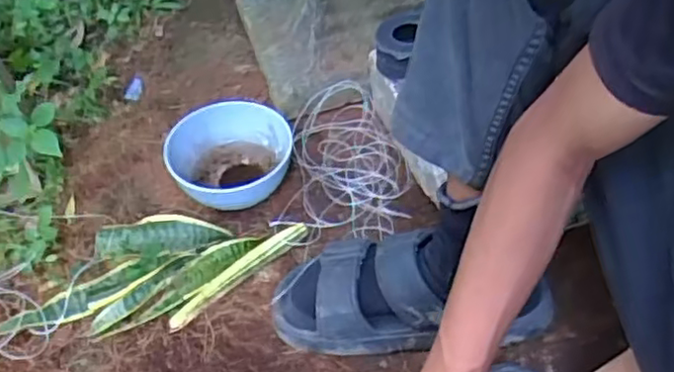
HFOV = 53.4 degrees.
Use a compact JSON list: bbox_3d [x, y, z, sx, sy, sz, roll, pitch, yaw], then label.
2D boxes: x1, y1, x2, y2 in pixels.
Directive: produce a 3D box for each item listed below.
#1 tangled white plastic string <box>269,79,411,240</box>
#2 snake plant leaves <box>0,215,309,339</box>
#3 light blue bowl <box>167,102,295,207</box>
[{"bbox_3d":[0.013,-0.036,0.842,0.145,0.034,0.229,2,49,5],"label":"tangled white plastic string"},{"bbox_3d":[-0.191,0.097,0.741,0.276,0.031,0.154,2,49,5],"label":"snake plant leaves"},{"bbox_3d":[-0.126,-0.026,0.813,0.143,0.073,0.137,-2,49,2],"label":"light blue bowl"}]

